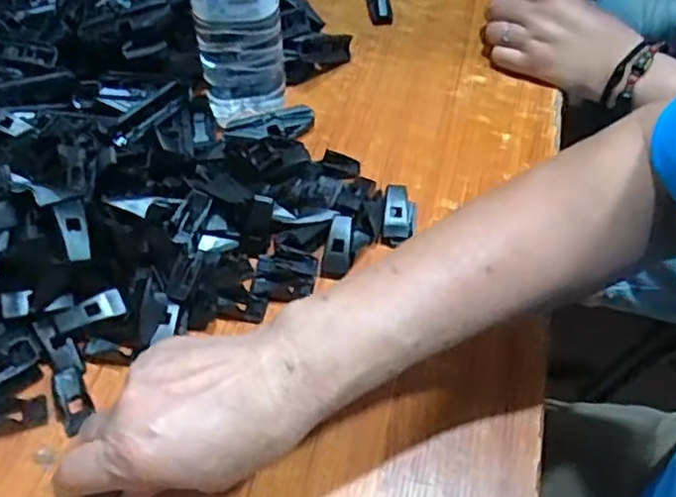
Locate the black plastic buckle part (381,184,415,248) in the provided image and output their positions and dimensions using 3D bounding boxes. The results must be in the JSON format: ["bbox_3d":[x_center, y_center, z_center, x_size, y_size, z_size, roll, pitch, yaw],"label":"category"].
[{"bbox_3d":[0.043,-0.022,0.477,0.021,0.018,0.046,8,66,7],"label":"black plastic buckle part"}]

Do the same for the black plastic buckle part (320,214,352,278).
[{"bbox_3d":[0.001,-0.001,0.452,0.018,0.007,0.043,11,79,10],"label":"black plastic buckle part"}]

